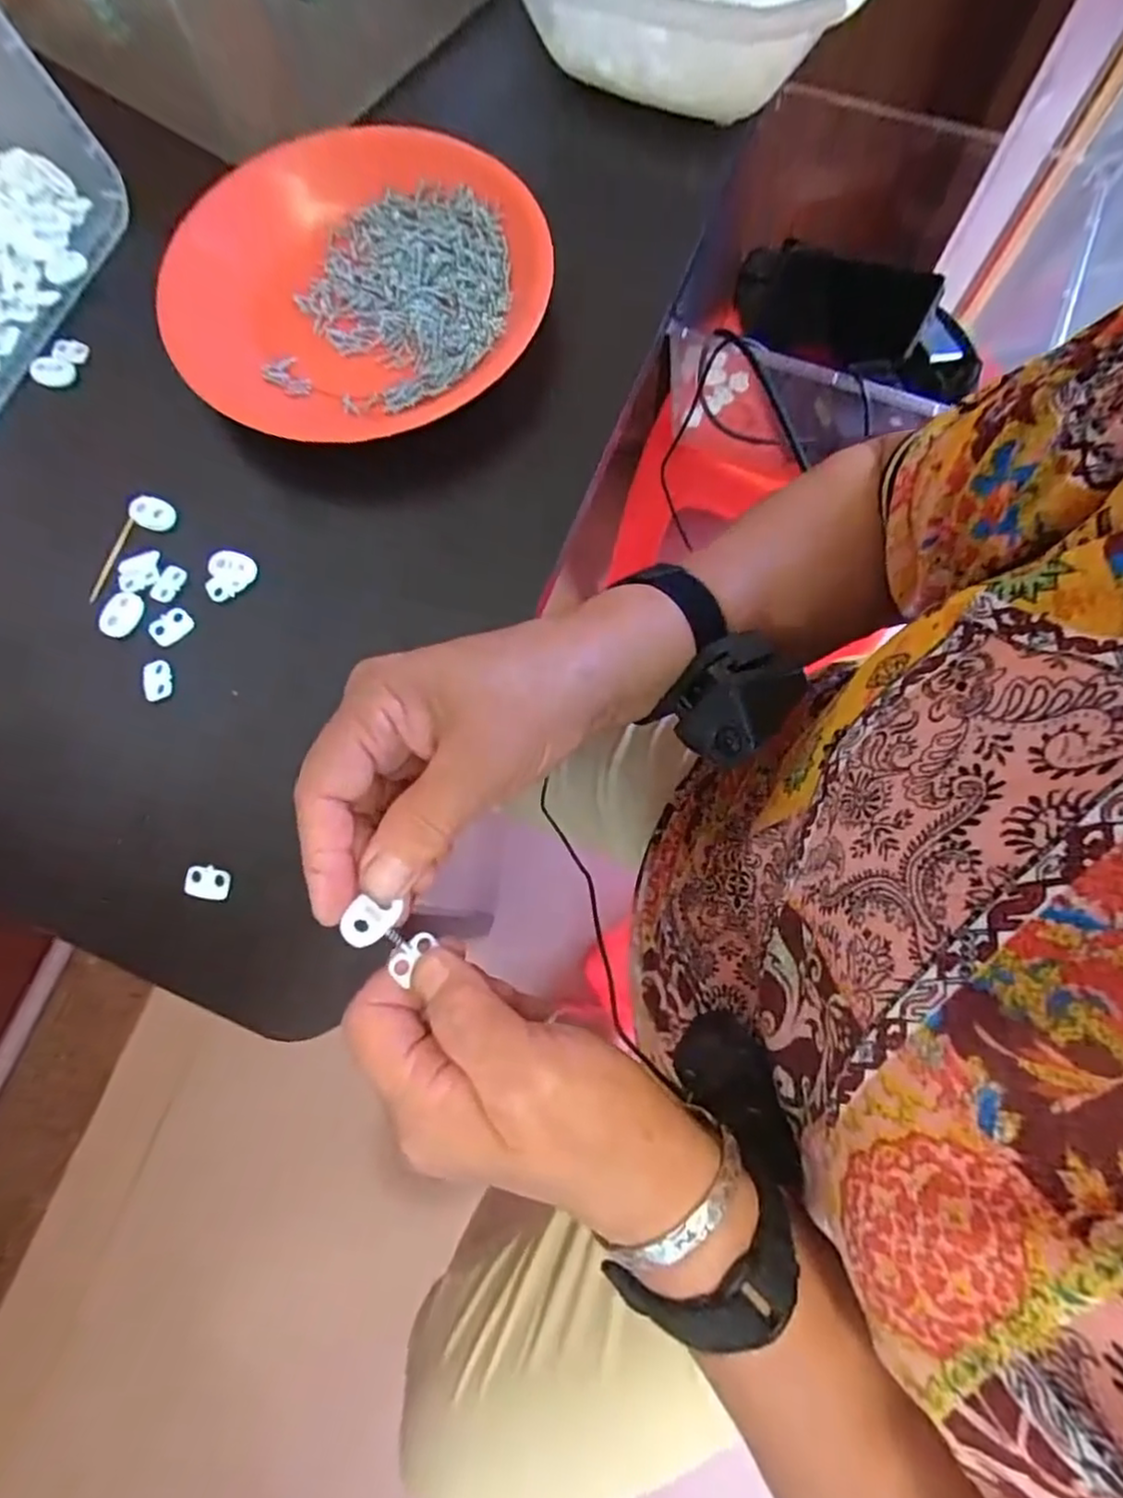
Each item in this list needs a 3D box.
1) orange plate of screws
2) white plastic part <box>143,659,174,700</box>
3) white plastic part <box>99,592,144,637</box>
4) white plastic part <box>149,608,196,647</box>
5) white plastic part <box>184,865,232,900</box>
[{"bbox_3d":[-0.102,-0.238,0.336,0.180,0.037,0.185,28,77,9],"label":"orange plate of screws"},{"bbox_3d":[-0.186,-0.032,0.301,0.013,0.004,0.018,-11,74,-1],"label":"white plastic part"},{"bbox_3d":[-0.205,-0.063,0.304,0.014,0.006,0.022,26,77,9],"label":"white plastic part"},{"bbox_3d":[-0.184,-0.058,0.309,0.020,0.005,0.014,-43,77,-9],"label":"white plastic part"},{"bbox_3d":[-0.150,0.056,0.277,0.018,0.004,0.013,9,75,4],"label":"white plastic part"}]

